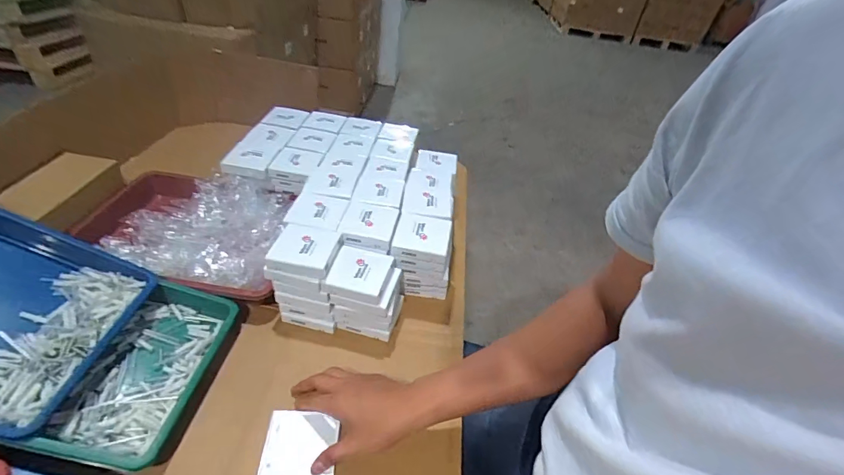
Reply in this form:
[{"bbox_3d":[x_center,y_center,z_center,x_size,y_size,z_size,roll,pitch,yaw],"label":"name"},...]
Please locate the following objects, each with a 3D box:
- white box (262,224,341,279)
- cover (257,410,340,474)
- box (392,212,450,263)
[{"bbox_3d":[-0.173,0.017,0.598,0.086,0.024,0.082,12,39,4],"label":"white box"},{"bbox_3d":[-0.150,0.256,0.494,0.084,0.007,0.087,0,38,-6],"label":"cover"},{"bbox_3d":[0.001,-0.002,0.657,0.088,0.023,0.089,10,39,1],"label":"box"}]

